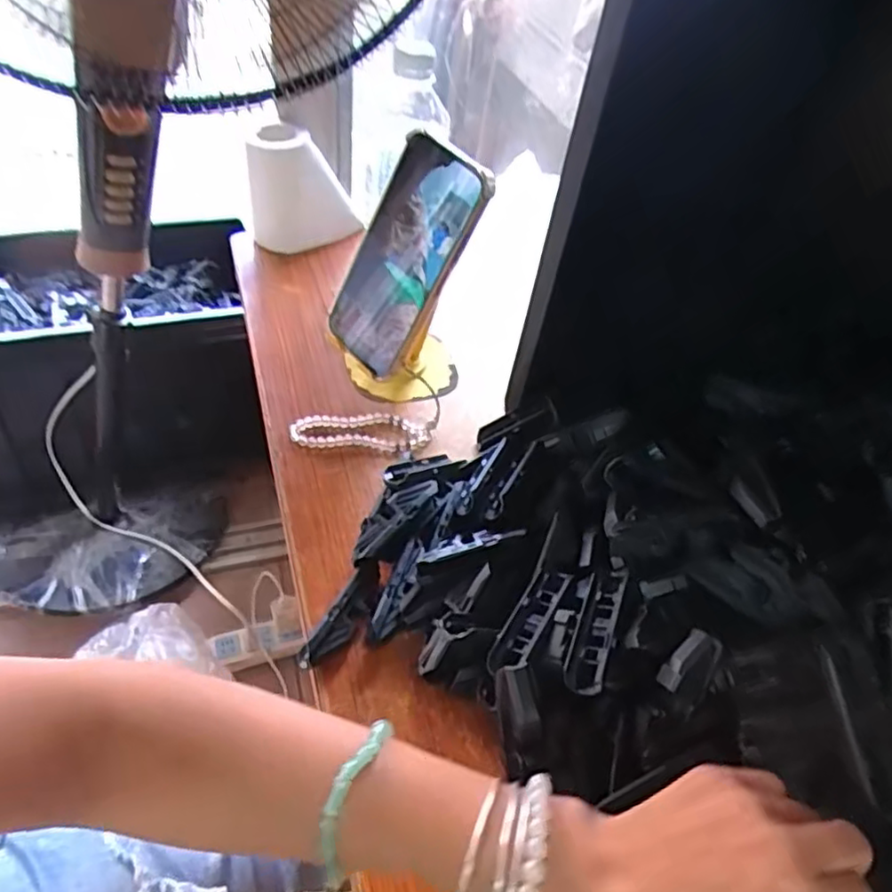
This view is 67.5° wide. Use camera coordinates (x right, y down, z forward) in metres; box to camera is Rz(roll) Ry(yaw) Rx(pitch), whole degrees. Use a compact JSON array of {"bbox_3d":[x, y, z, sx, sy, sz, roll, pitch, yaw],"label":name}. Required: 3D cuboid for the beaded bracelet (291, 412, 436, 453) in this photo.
[{"bbox_3d":[-0.064,-0.014,0.509,0.103,0.013,0.033,2,46,-7],"label":"beaded bracelet"}]

